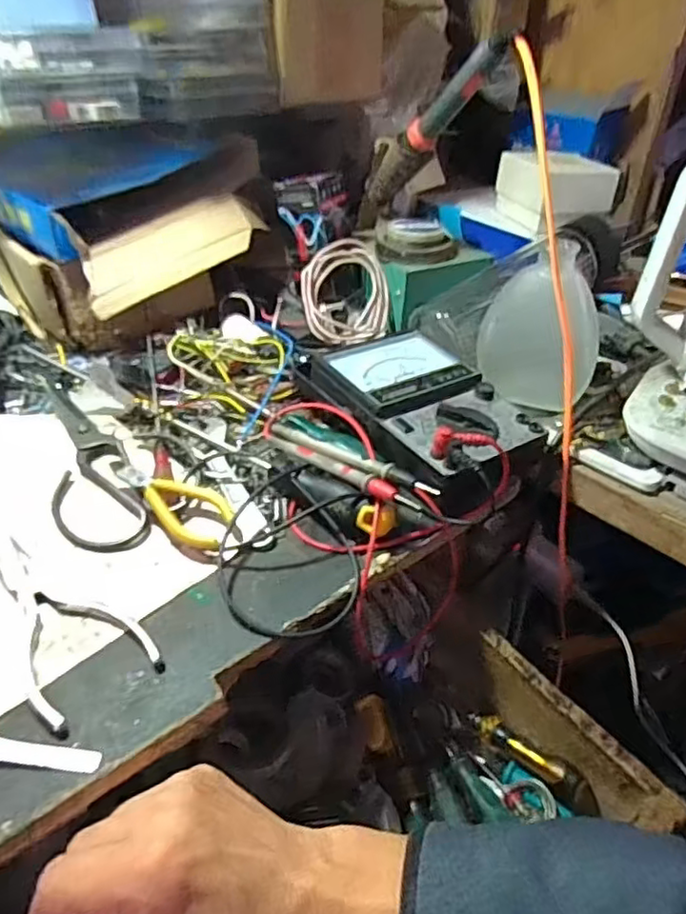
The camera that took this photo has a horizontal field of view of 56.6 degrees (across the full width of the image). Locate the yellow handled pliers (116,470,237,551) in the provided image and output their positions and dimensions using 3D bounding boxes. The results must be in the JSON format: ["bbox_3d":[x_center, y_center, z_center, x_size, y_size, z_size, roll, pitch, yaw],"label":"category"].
[{"bbox_3d":[-0.113,0.030,0.436,0.092,0.018,0.035,29,45,31],"label":"yellow handled pliers"}]

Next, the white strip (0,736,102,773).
[{"bbox_3d":[-0.166,0.145,0.313,0.095,0.005,0.012,7,33,2],"label":"white strip"}]

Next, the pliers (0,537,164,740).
[{"bbox_3d":[-0.173,0.094,0.377,0.066,0.007,0.147,-30,48,-35],"label":"pliers"}]

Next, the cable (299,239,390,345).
[{"bbox_3d":[0.002,-0.159,0.620,0.084,0.097,0.019,-12,5,-16],"label":"cable"}]

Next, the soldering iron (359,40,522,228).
[{"bbox_3d":[0.065,-0.277,0.562,0.024,0.262,0.025,-26,91,-26],"label":"soldering iron"}]

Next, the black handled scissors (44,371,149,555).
[{"bbox_3d":[-0.200,-0.001,0.482,0.054,0.022,0.200,-21,44,-21],"label":"black handled scissors"}]

